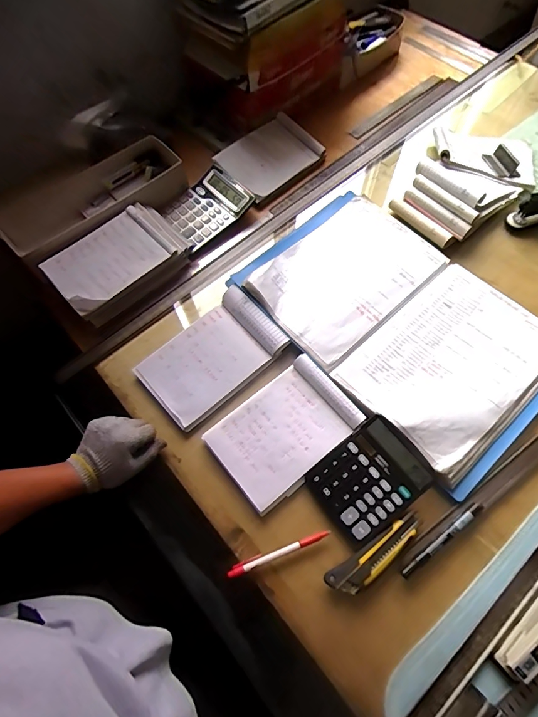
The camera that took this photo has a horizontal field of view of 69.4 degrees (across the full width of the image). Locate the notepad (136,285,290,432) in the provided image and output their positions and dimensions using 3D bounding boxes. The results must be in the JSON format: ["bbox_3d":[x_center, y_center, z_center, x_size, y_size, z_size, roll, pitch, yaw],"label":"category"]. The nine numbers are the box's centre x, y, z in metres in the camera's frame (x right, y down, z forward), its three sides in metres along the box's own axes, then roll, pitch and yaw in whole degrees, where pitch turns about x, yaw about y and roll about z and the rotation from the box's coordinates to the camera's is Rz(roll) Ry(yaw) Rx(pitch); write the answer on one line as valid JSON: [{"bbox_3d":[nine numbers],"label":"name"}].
[{"bbox_3d":[-0.093,-0.005,0.620,0.212,0.031,0.140,-38,70,-14],"label":"notepad"}]

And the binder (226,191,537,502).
[{"bbox_3d":[0.209,-0.070,0.636,0.318,0.037,0.492,-39,71,-14],"label":"binder"}]

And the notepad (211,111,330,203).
[{"bbox_3d":[0.006,-0.413,0.792,0.192,0.017,0.138,-40,88,-12],"label":"notepad"}]

